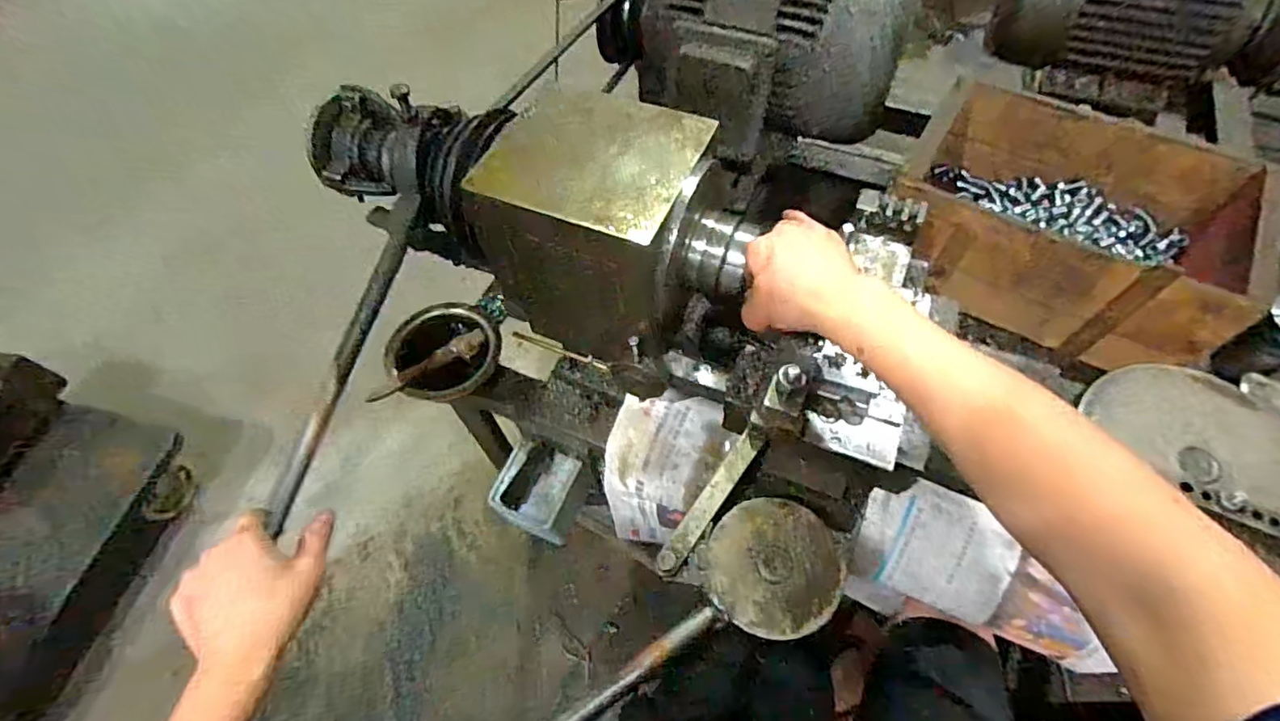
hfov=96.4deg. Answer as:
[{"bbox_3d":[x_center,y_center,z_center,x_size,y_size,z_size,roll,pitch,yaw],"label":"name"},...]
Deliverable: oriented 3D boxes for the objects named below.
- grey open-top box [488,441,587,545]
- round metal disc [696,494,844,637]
[{"bbox_3d":[-0.127,0.154,0.698,0.095,0.036,0.098,18,61,13],"label":"grey open-top box"},{"bbox_3d":[0.099,0.154,0.429,0.097,0.011,0.095,-1,59,2],"label":"round metal disc"}]

